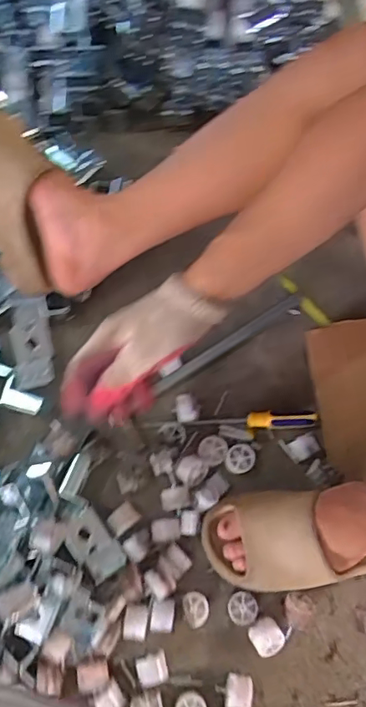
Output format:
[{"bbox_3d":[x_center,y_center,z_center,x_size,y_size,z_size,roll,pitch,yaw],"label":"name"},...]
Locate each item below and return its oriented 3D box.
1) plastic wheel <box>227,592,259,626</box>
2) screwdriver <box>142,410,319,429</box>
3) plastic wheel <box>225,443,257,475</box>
[{"bbox_3d":[0.070,0.300,0.640,0.036,0.021,0.034,0,74,-2],"label":"plastic wheel"},{"bbox_3d":[0.062,0.084,0.699,0.221,0.024,0.023,1,74,-2],"label":"screwdriver"},{"bbox_3d":[0.072,0.134,0.687,0.039,0.020,0.035,-12,75,-5],"label":"plastic wheel"}]

